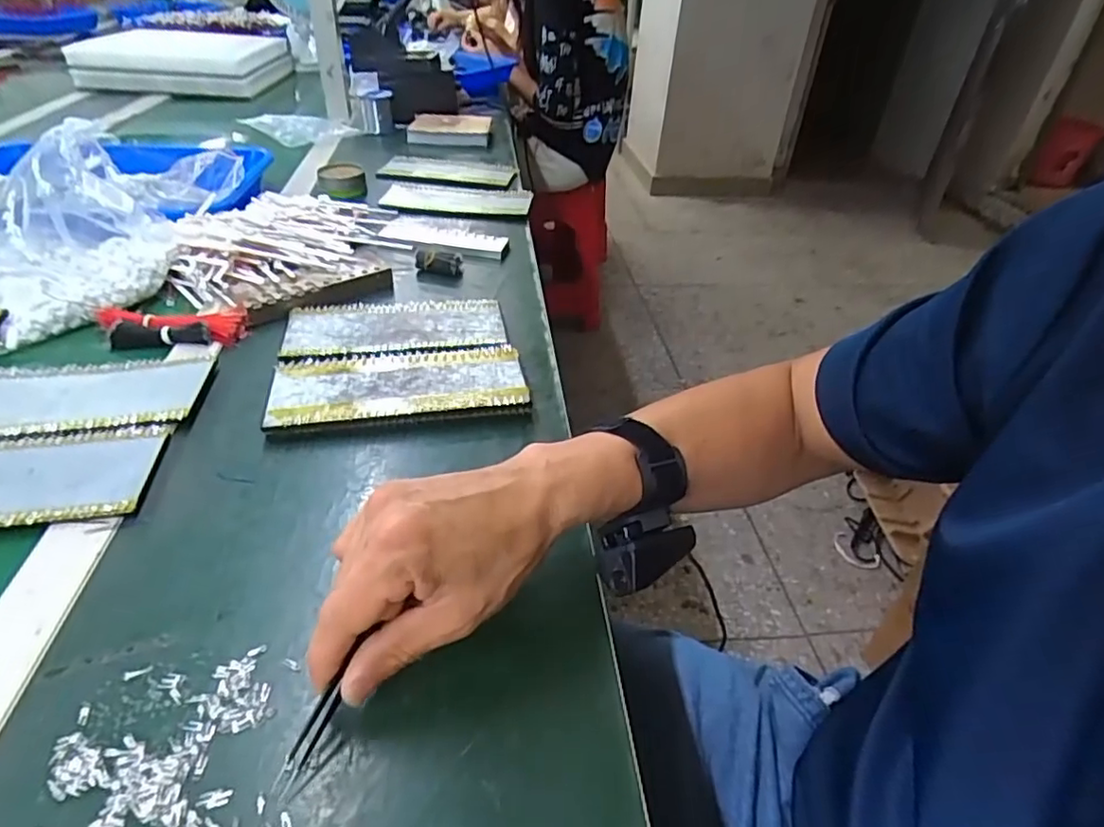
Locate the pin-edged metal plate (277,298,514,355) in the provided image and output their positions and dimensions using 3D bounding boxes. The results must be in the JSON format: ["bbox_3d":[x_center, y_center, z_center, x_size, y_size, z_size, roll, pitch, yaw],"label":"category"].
[{"bbox_3d":[-0.147,-0.084,0.581,0.198,0.007,0.089,-5,40,-11],"label":"pin-edged metal plate"}]

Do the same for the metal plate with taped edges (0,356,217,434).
[{"bbox_3d":[-0.381,-0.013,0.481,0.199,0.009,0.087,-4,41,-7],"label":"metal plate with taped edges"}]

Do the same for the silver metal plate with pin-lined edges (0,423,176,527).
[{"bbox_3d":[-0.374,0.044,0.405,0.201,0.006,0.088,-4,40,-10],"label":"silver metal plate with pin-lined edges"}]

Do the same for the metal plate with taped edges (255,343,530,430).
[{"bbox_3d":[-0.123,-0.024,0.504,0.197,0.015,0.094,-5,40,-11],"label":"metal plate with taped edges"}]

